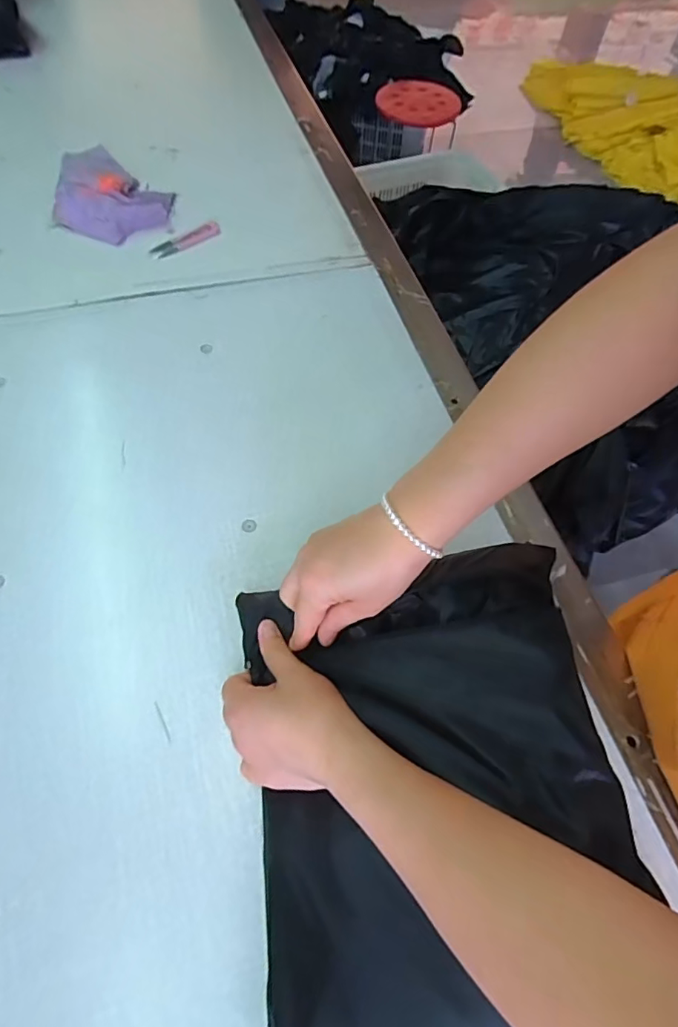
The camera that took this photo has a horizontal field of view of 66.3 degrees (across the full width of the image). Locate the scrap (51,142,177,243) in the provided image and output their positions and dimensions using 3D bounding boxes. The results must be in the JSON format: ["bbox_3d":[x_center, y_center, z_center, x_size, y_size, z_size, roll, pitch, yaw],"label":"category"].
[{"bbox_3d":[-0.326,-0.463,0.734,0.157,0.035,0.224,-18,62,-14],"label":"scrap"}]

